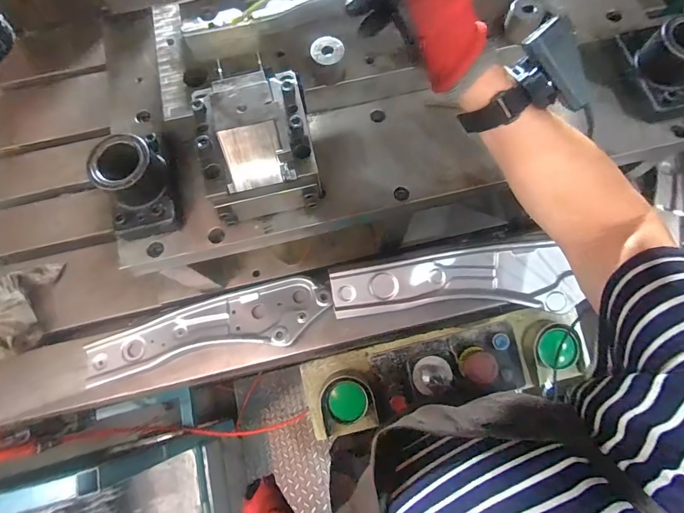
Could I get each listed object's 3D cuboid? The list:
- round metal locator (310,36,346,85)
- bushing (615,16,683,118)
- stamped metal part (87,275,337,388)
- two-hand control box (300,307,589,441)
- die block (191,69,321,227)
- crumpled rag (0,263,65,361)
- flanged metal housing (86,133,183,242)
[{"bbox_3d":[-0.017,-0.241,0.462,0.040,0.042,0.042,0,73,2],"label":"round metal locator"},{"bbox_3d":[0.419,-0.251,0.474,0.076,0.065,0.131,-21,74,-4],"label":"bushing"},{"bbox_3d":[-0.229,0.127,0.651,0.420,0.019,0.103,-13,73,-2],"label":"stamped metal part"},{"bbox_3d":[0.174,0.201,0.654,0.471,0.082,0.140,-12,73,-2],"label":"two-hand control box"},{"bbox_3d":[-0.104,-0.135,0.440,0.142,0.097,0.159,-14,73,-2],"label":"die block"},{"bbox_3d":[-0.589,0.090,0.656,0.116,0.057,0.174,2,73,2],"label":"crumpled rag"},{"bbox_3d":[-0.248,-0.091,0.447,0.075,0.073,0.122,-17,73,-3],"label":"flanged metal housing"}]

